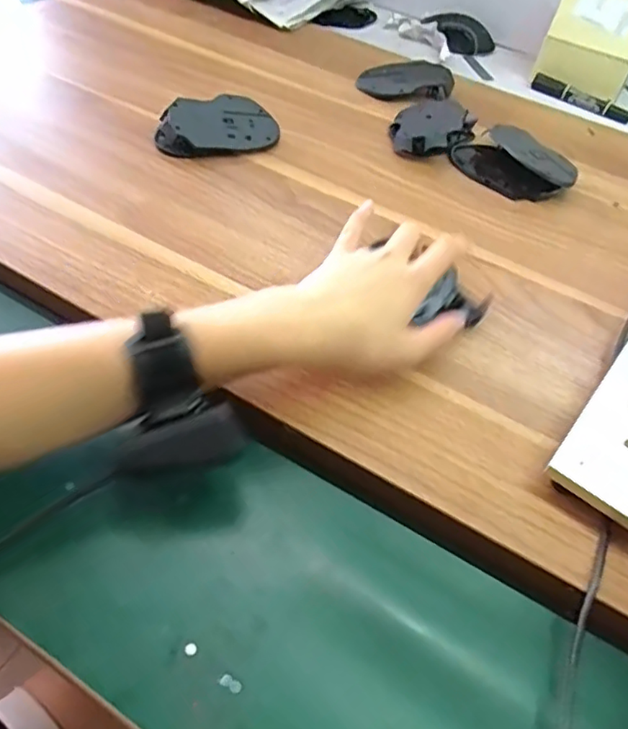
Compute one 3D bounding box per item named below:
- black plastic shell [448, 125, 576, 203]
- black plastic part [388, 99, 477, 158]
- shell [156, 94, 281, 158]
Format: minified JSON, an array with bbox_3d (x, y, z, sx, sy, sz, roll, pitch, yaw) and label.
[{"bbox_3d":[0.207,-0.214,0.600,0.123,0.025,0.092,36,56,21],"label":"black plastic shell"},{"bbox_3d":[0.130,-0.267,0.637,0.075,0.024,0.128,35,56,20],"label":"black plastic part"},{"bbox_3d":[-0.095,-0.240,0.582,0.117,0.032,0.075,-30,60,-27],"label":"shell"}]

